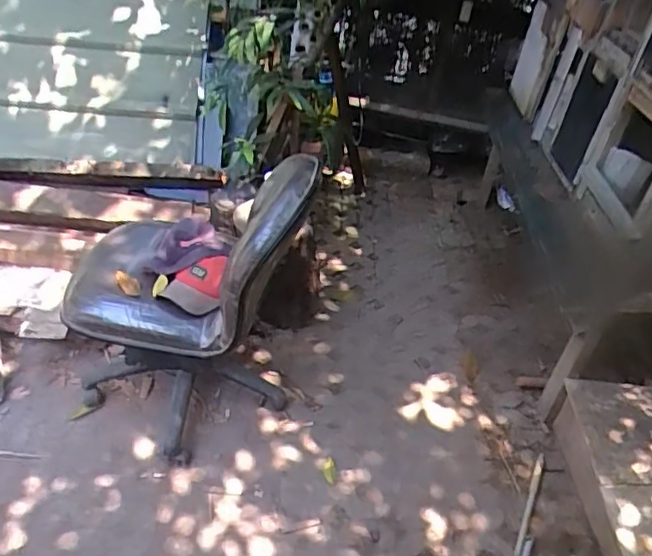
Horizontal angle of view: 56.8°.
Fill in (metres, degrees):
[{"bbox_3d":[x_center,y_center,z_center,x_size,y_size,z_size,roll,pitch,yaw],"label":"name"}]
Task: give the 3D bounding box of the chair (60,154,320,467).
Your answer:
[{"bbox_3d":[-0.373,0.064,1.635,0.650,0.749,0.477,5,36,-3],"label":"chair"}]

